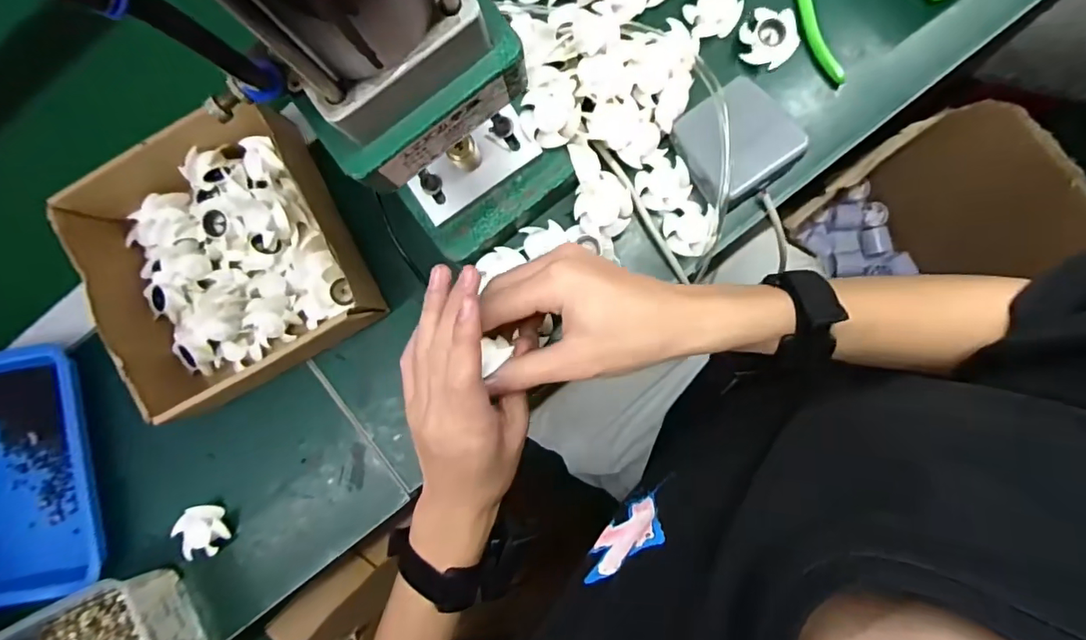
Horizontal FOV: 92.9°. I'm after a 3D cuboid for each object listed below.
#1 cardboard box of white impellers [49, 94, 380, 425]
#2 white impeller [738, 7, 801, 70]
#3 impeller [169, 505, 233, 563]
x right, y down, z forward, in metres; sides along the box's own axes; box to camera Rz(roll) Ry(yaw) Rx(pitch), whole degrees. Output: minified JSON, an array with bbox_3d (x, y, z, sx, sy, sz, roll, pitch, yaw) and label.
[{"bbox_3d":[-0.255,-0.054,0.427,0.198,0.078,0.207,-27,88,4],"label":"cardboard box of white impellers"},{"bbox_3d":[0.185,-0.231,0.421,0.043,0.014,0.039,3,90,5],"label":"white impeller"},{"bbox_3d":[-0.301,0.187,0.460,0.040,0.023,0.044,0,90,5],"label":"impeller"}]

